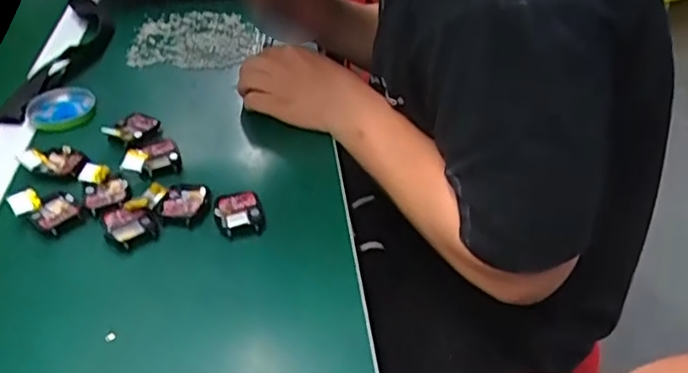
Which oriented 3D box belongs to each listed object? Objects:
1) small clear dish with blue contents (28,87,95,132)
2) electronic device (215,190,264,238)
[{"bbox_3d":[-0.293,-0.081,0.636,0.066,0.016,0.067,-1,40,1],"label":"small clear dish with blue contents"},{"bbox_3d":[-0.087,0.023,0.507,0.038,0.013,0.048,-13,41,-13],"label":"electronic device"}]

